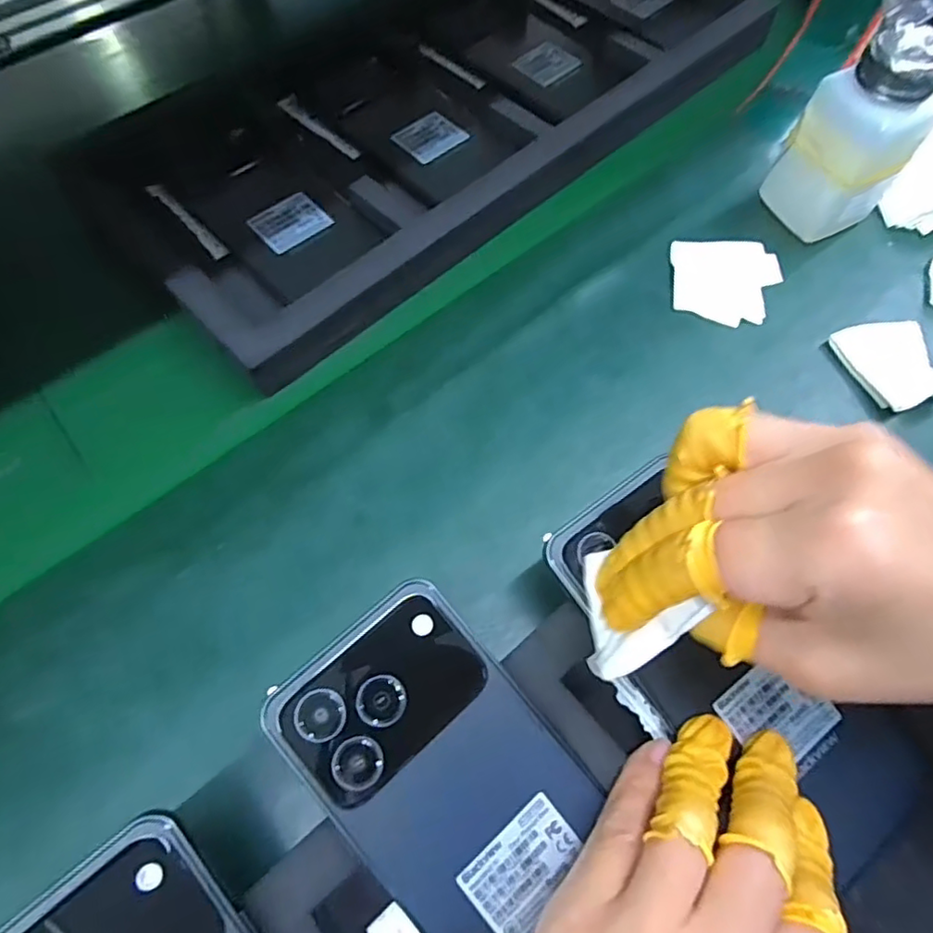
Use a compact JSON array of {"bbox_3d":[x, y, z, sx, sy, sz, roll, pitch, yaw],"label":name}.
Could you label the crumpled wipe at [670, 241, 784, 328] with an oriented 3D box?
[{"bbox_3d":[0.155,-0.110,0.360,0.062,0.004,0.058,3,65,1],"label":"crumpled wipe"}]

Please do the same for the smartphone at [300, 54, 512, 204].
[{"bbox_3d":[-0.040,-0.232,0.412,0.075,0.006,0.139,-39,71,-17],"label":"smartphone"}]

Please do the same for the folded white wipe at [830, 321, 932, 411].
[{"bbox_3d":[0.235,-0.057,0.334,0.049,0.015,0.054,-14,66,-7],"label":"folded white wipe"}]

